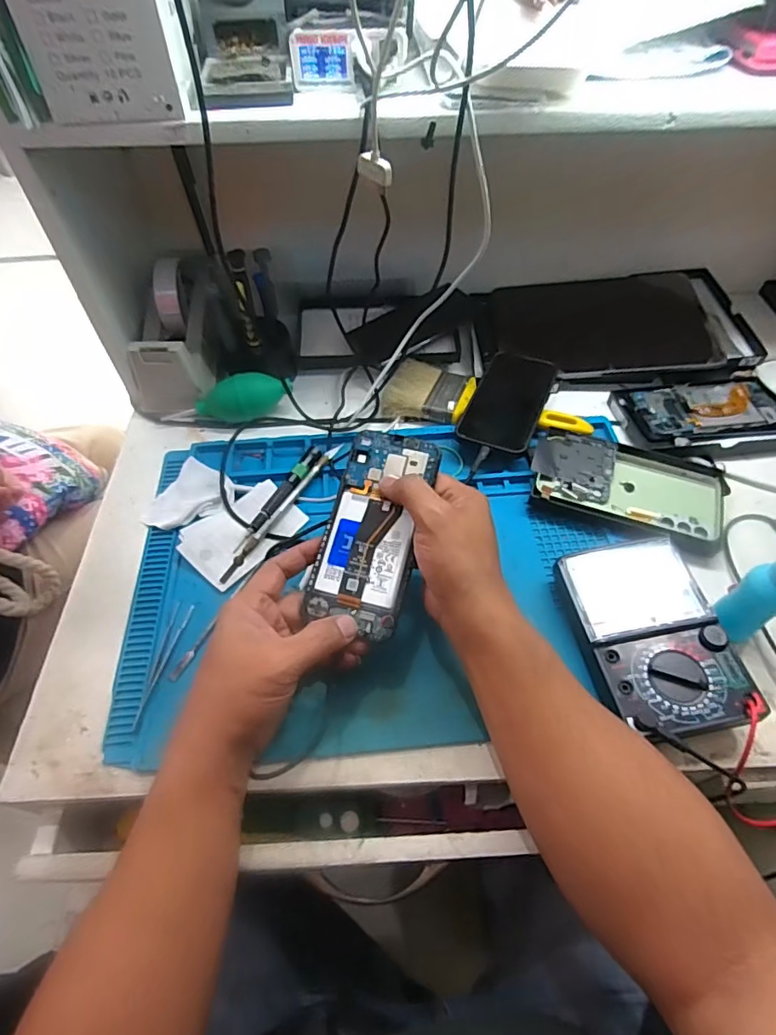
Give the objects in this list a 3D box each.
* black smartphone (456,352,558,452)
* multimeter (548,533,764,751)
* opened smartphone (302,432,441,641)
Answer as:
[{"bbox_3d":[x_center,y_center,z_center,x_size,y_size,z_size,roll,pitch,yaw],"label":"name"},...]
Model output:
[{"bbox_3d":[0.126,-0.124,0.558,0.075,0.013,0.137,16,63,20],"label":"black smartphone"},{"bbox_3d":[0.202,0.092,0.408,0.104,0.035,0.151,-9,55,-5],"label":"multimeter"},{"bbox_3d":[-0.011,0.008,0.407,0.075,0.007,0.158,10,74,6],"label":"opened smartphone"}]

